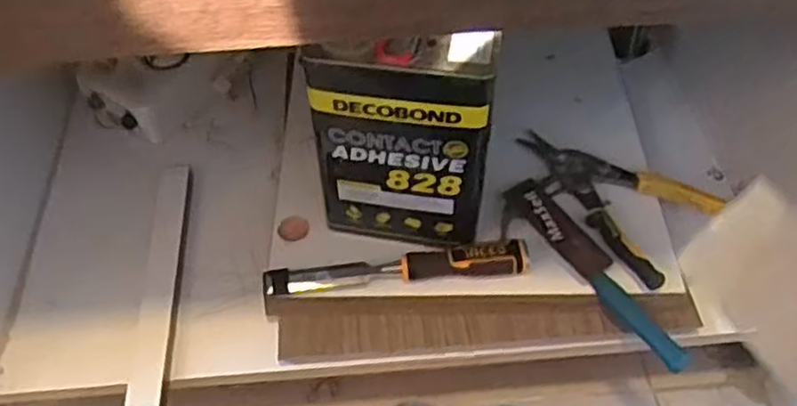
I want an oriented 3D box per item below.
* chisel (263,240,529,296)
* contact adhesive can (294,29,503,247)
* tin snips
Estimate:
[{"bbox_3d":[0.000,0.070,0.744,0.272,0.026,0.033,-5,52,-3],"label":"chisel"},{"bbox_3d":[0.007,-0.056,0.696,0.175,0.228,0.067,2,52,2],"label":"contact adhesive can"},{"bbox_3d":[0.239,-0.023,0.809,0.126,0.030,0.230,-30,57,-21],"label":"tin snips"}]

